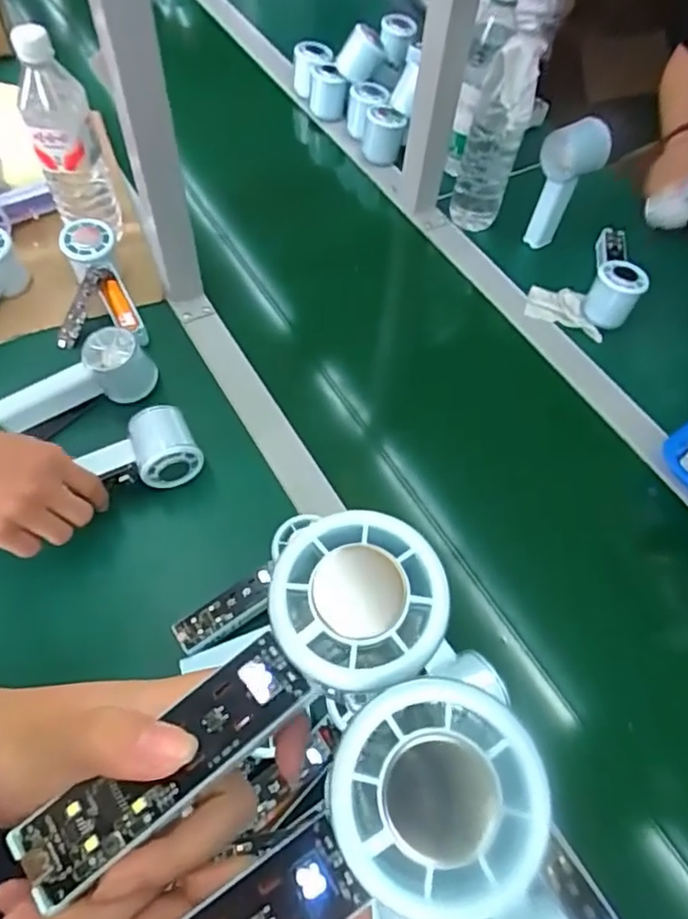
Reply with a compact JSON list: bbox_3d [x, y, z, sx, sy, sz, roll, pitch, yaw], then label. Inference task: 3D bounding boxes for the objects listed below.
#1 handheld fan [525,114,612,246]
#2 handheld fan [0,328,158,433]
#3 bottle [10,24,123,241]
[{"bbox_3d":[0.268,-0.333,0.756,0.073,0.151,0.061,23,60,10],"label":"handheld fan"},{"bbox_3d":[-0.270,-0.079,0.606,0.155,0.062,0.054,-18,61,-14],"label":"handheld fan"},{"bbox_3d":[-0.295,-0.333,0.651,0.065,0.213,0.057,-16,61,-13],"label":"bottle"}]

